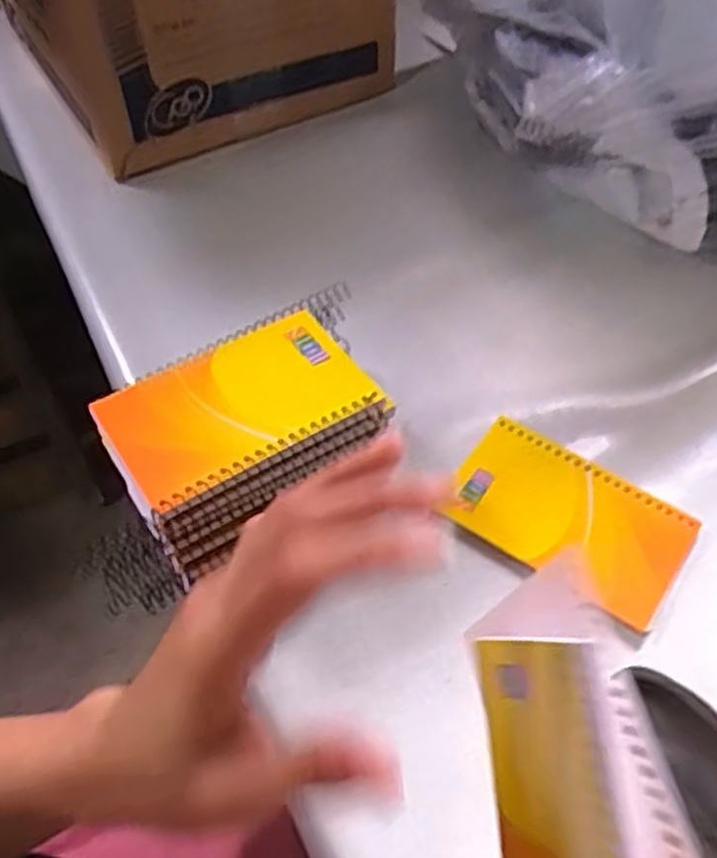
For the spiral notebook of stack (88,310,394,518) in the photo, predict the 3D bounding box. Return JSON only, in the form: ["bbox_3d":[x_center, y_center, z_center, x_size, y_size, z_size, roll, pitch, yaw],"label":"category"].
[{"bbox_3d":[-0.062,-0.014,0.401,0.131,0.008,0.082,-27,56,-19],"label":"spiral notebook of stack"}]

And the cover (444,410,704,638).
[{"bbox_3d":[0.119,0.050,0.441,0.129,0.009,0.078,30,59,22],"label":"cover"}]

